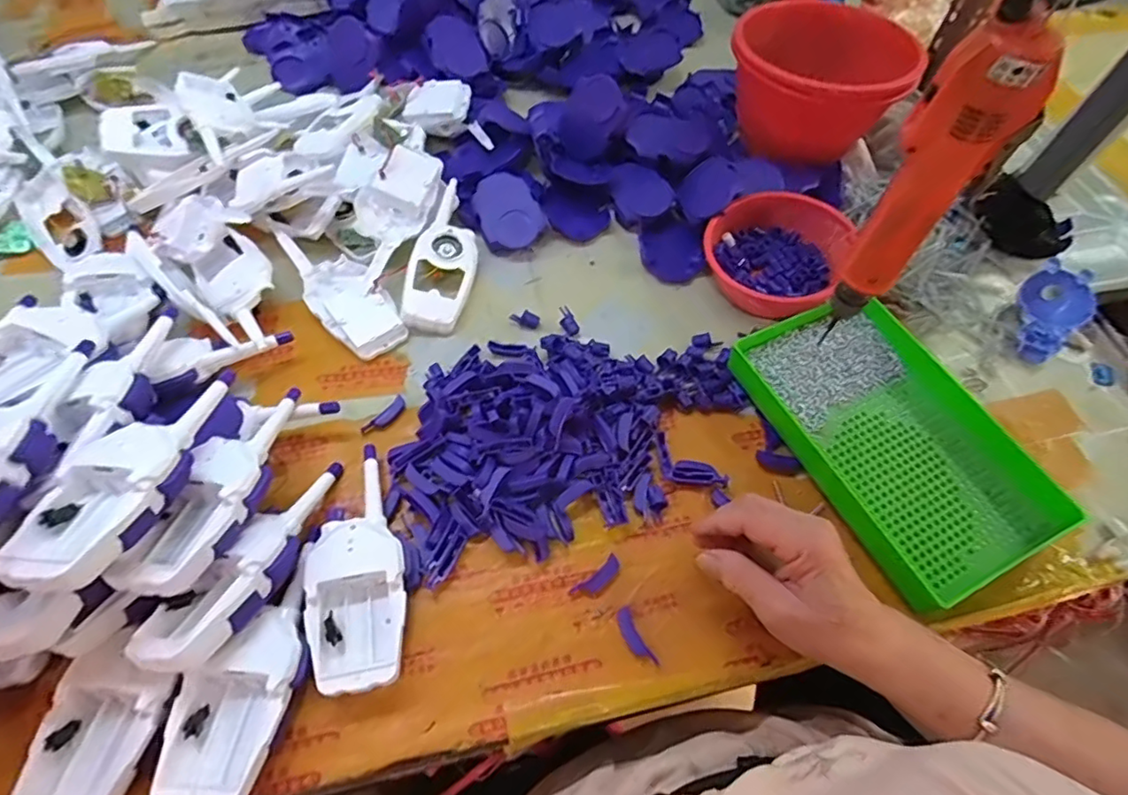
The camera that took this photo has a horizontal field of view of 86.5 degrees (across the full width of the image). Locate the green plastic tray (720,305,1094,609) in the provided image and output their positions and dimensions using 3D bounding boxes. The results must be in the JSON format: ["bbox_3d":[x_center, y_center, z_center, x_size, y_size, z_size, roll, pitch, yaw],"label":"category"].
[{"bbox_3d":[0.260,0.028,0.481,0.153,0.033,0.246,-20,62,-15],"label":"green plastic tray"}]

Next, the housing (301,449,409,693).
[{"bbox_3d":[-0.144,0.113,0.414,0.062,0.026,0.163,-13,60,-11],"label":"housing"}]

